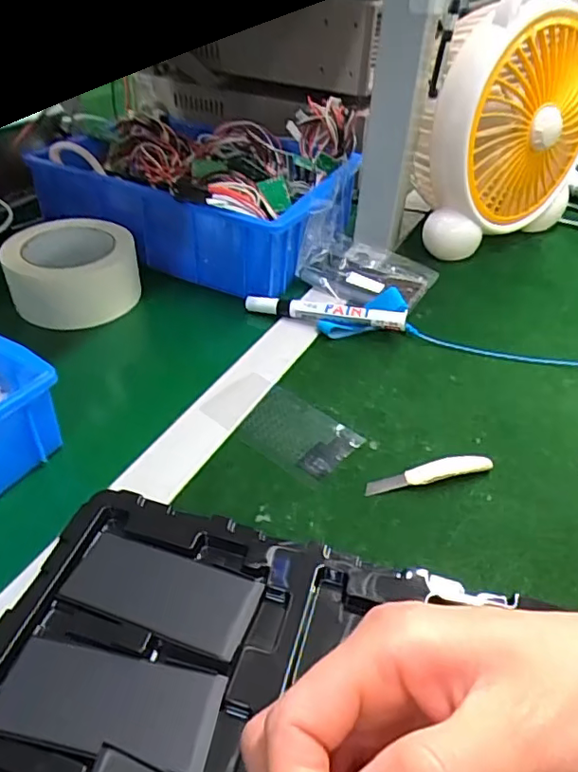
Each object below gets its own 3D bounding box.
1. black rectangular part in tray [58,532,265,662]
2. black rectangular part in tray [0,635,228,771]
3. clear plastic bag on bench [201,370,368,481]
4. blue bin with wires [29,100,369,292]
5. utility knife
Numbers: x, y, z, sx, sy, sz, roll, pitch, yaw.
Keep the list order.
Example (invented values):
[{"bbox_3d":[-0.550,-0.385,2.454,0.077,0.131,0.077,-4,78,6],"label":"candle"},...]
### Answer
[{"bbox_3d":[-0.066,0.106,0.298,0.097,0.004,0.044,15,42,13],"label":"black rectangular part in tray"},{"bbox_3d":[-0.081,0.142,0.258,0.098,0.004,0.042,9,41,6],"label":"black rectangular part in tray"},{"bbox_3d":[-0.007,0.024,0.408,0.112,0.004,0.058,29,47,26],"label":"clear plastic bag on bench"},{"bbox_3d":[-0.081,-0.211,0.584,0.286,0.118,0.205,19,43,17],"label":"blue bin with wires"},{"bbox_3d":[0.092,0.057,0.371,0.085,0.011,0.014,-5,42,-10],"label":"utility knife"}]

